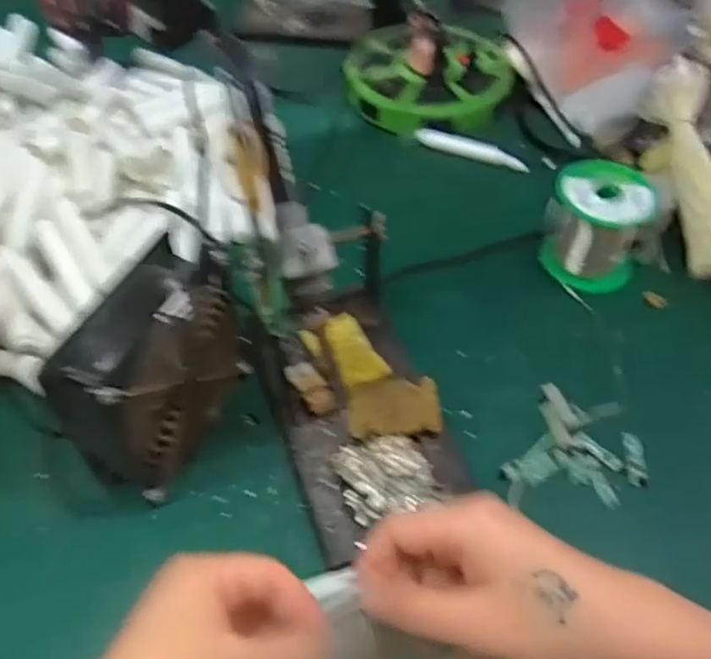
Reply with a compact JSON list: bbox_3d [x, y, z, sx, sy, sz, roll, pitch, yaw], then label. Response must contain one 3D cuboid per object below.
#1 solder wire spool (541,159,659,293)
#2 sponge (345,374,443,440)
[{"bbox_3d":[0.187,-0.082,0.519,0.073,0.073,0.061,20,54,15],"label":"solder wire spool"},{"bbox_3d":[0.025,0.051,0.433,0.059,0.019,0.040,-4,52,-3],"label":"sponge"}]

